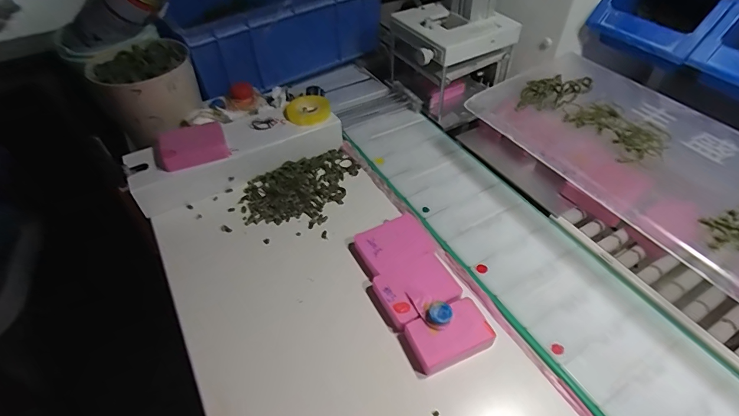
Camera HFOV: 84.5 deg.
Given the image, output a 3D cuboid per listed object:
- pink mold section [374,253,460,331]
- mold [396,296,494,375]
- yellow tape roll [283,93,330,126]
[{"bbox_3d":[0.045,0.077,0.385,0.072,0.013,0.055,-22,50,-18],"label":"pink mold section"},{"bbox_3d":[0.067,0.109,0.352,0.074,0.019,0.044,-18,49,-15],"label":"mold"},{"bbox_3d":[-0.080,-0.129,0.530,0.058,0.010,0.062,-1,47,1],"label":"yellow tape roll"}]

